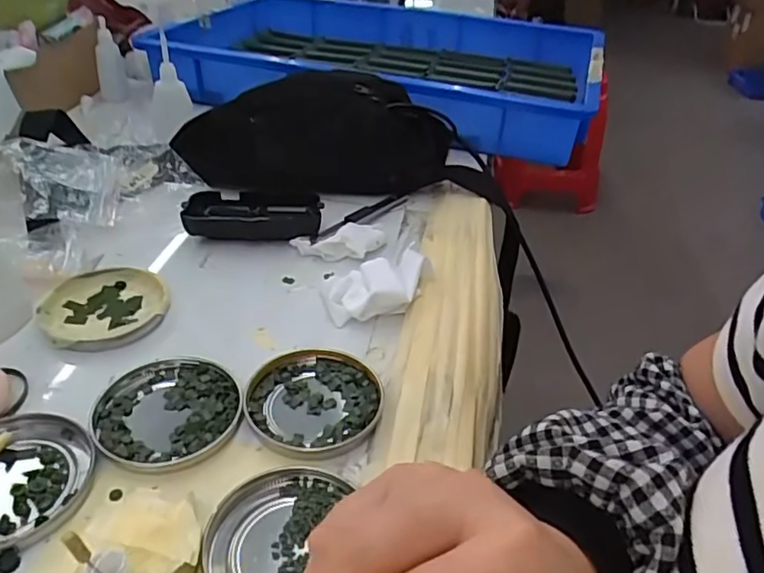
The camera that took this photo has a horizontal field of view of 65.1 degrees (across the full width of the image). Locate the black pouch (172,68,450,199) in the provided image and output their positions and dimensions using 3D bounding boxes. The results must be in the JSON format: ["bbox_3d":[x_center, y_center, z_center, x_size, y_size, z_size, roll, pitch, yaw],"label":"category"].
[{"bbox_3d":[-0.064,-0.156,0.579,0.249,0.092,0.087,-2,37,-10],"label":"black pouch"}]

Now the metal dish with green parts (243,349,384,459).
[{"bbox_3d":[-0.040,0.066,0.349,0.076,0.007,0.076,3,36,-2],"label":"metal dish with green parts"}]

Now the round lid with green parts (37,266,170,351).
[{"bbox_3d":[-0.189,0.014,0.409,0.077,0.014,0.075,3,36,-2],"label":"round lid with green parts"}]

